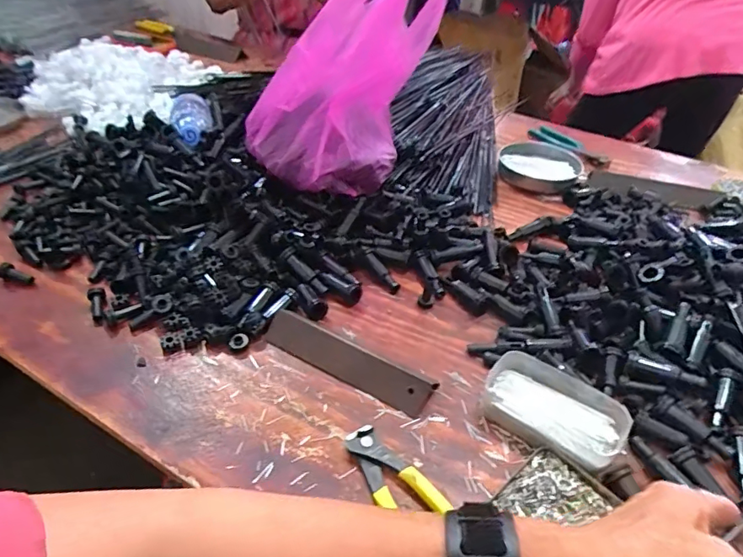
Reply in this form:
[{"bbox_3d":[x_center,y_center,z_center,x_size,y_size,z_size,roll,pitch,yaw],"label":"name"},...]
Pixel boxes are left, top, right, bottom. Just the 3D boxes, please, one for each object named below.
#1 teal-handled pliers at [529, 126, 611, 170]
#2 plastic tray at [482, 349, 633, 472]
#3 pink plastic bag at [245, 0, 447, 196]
[{"bbox_3d":[0.368,-0.246,0.948,0.055,0.013,0.177,-19,46,-24],"label":"teal-handled pliers"},{"bbox_3d":[0.164,0.121,0.463,0.122,0.036,0.069,28,46,26],"label":"plastic tray"},{"bbox_3d":[-0.050,-0.240,0.633,0.216,0.268,0.139,-6,42,-11],"label":"pink plastic bag"}]

